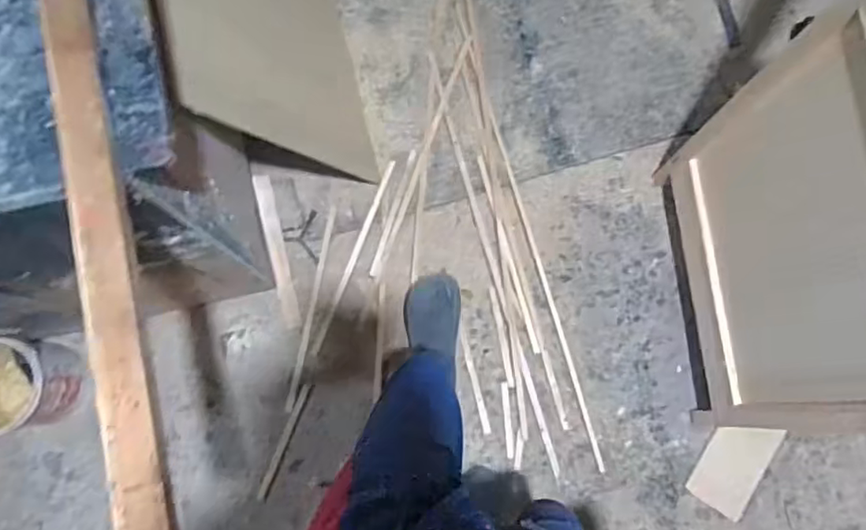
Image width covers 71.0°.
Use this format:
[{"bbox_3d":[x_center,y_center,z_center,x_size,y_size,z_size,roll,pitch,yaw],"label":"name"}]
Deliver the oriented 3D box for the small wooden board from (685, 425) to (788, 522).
[{"bbox_3d":[0.673,0.442,1.351,0.139,0.018,0.214,29,79,4],"label":"small wooden board"}]

